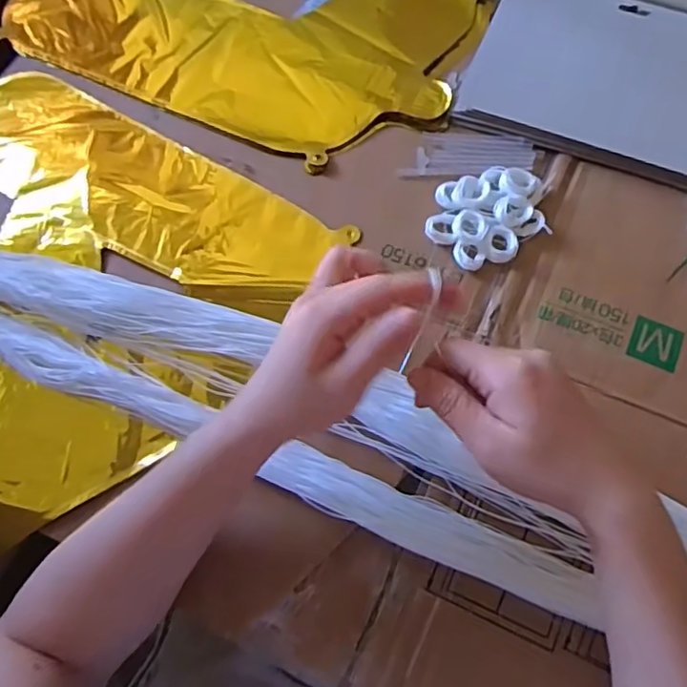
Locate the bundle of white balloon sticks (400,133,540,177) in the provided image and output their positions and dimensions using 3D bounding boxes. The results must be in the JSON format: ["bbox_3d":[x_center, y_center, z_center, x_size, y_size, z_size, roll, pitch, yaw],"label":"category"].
[{"bbox_3d":[0.098,-0.152,0.485,0.101,0.009,0.042,2,70,3],"label":"bundle of white balloon sticks"}]

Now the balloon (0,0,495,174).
[{"bbox_3d":[-0.093,-0.283,0.544,0.401,0.018,0.227,20,72,9],"label":"balloon"}]

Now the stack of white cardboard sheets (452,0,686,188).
[{"bbox_3d":[0.214,-0.222,0.502,0.204,0.013,0.168,22,73,10],"label":"stack of white cardboard sheets"}]

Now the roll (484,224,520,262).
[{"bbox_3d":[0.115,-0.072,0.451,0.025,0.010,0.027,-1,70,2],"label":"roll"}]

